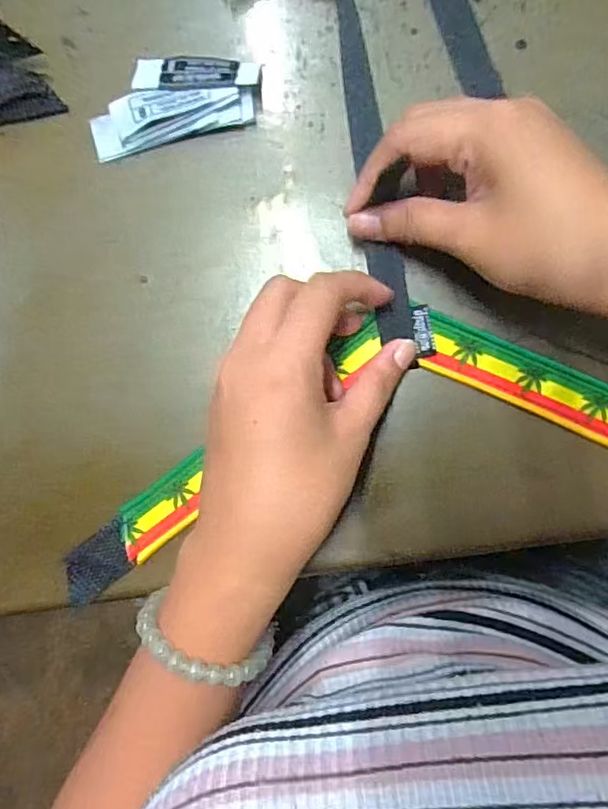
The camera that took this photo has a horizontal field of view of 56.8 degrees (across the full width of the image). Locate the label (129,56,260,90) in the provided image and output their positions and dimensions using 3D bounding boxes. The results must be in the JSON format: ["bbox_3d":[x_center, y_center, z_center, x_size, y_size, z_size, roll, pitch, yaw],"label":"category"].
[{"bbox_3d":[-0.053,-0.166,0.281,0.064,0.008,0.019,1,88,4],"label":"label"}]

